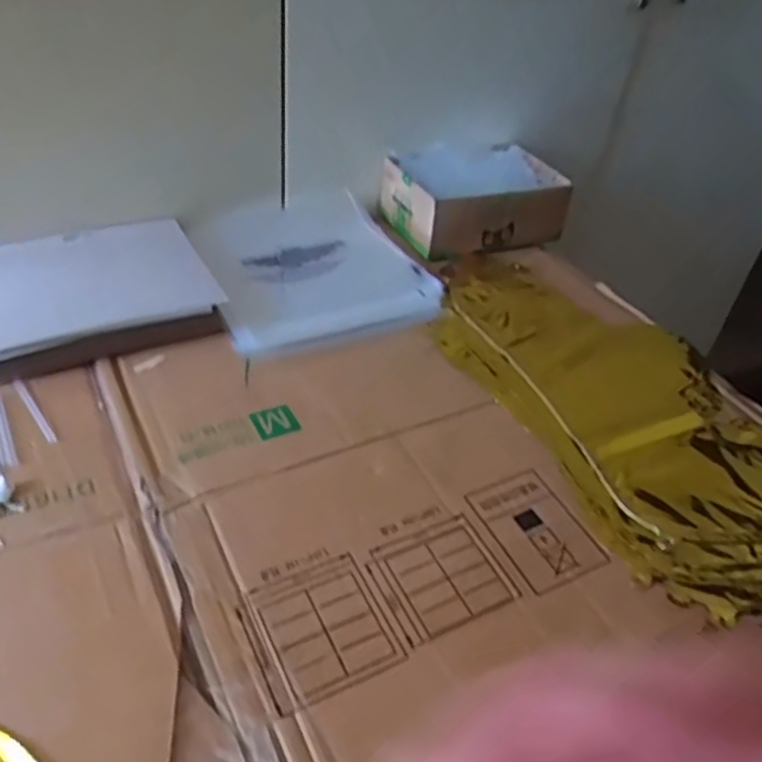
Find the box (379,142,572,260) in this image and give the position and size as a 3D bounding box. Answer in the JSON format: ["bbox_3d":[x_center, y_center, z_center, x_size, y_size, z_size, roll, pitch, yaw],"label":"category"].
[{"bbox_3d":[0.103,-0.214,0.802,0.182,0.064,0.134,-9,43,-19],"label":"box"}]

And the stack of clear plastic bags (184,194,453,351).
[{"bbox_3d":[-0.074,-0.123,0.718,0.209,0.022,0.238,-13,45,-23],"label":"stack of clear plastic bags"}]

